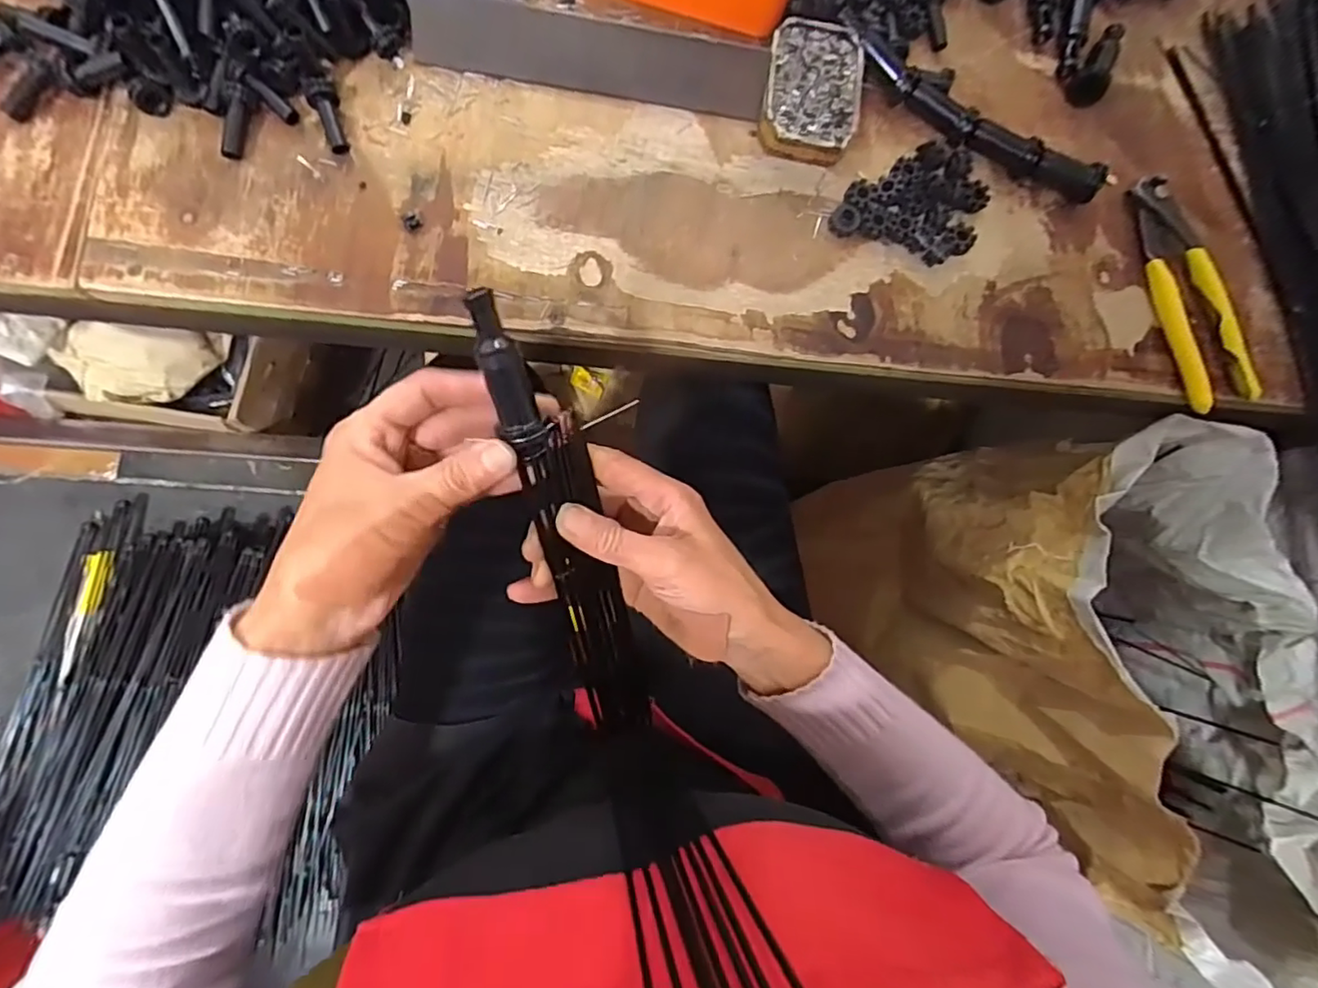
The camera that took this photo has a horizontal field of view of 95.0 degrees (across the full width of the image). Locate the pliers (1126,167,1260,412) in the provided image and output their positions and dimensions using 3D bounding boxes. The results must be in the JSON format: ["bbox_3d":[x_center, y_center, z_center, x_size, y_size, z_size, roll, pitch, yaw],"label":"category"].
[{"bbox_3d":[0.365,-0.140,0.412,0.046,0.024,0.165,-8,86,-9],"label":"pliers"}]

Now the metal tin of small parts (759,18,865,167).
[{"bbox_3d":[0.099,-0.263,0.396,0.061,0.019,0.088,13,80,-6],"label":"metal tin of small parts"}]

